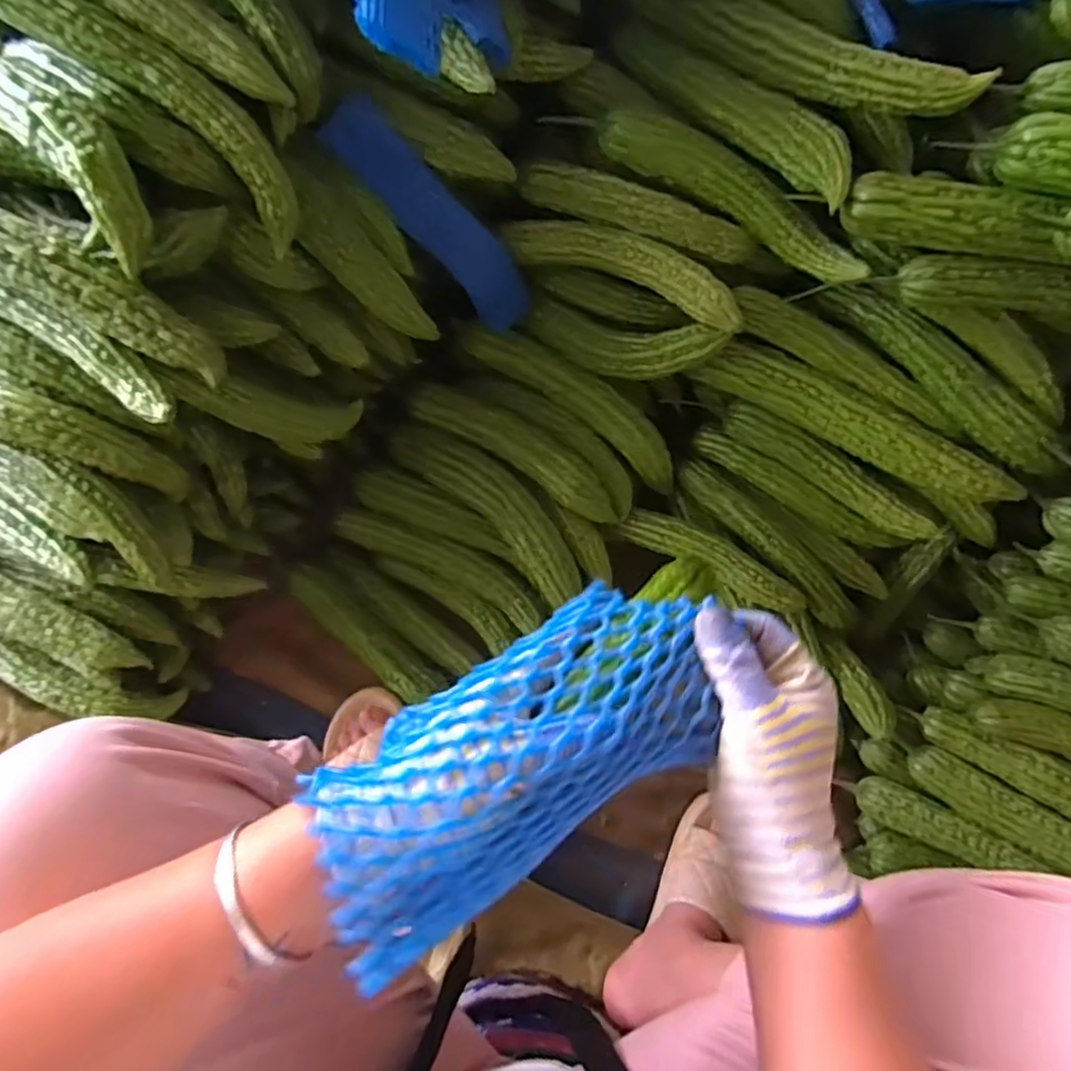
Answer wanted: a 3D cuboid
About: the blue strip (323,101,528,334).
[{"bbox_3d":[-0.087,-0.282,0.575,0.055,0.231,0.015,-39,40,14],"label":"blue strip"}]

